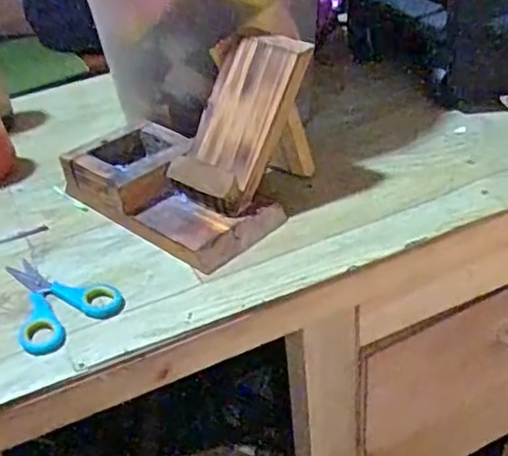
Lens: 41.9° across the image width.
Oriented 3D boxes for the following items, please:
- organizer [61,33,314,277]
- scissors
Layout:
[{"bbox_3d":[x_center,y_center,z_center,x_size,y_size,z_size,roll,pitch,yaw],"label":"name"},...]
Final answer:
[{"bbox_3d":[-0.055,-0.085,0.594,0.200,0.124,0.171,26,47,37],"label":"organizer"},{"bbox_3d":[-0.150,0.050,0.518,0.076,0.006,0.112,-21,38,-18],"label":"scissors"}]

